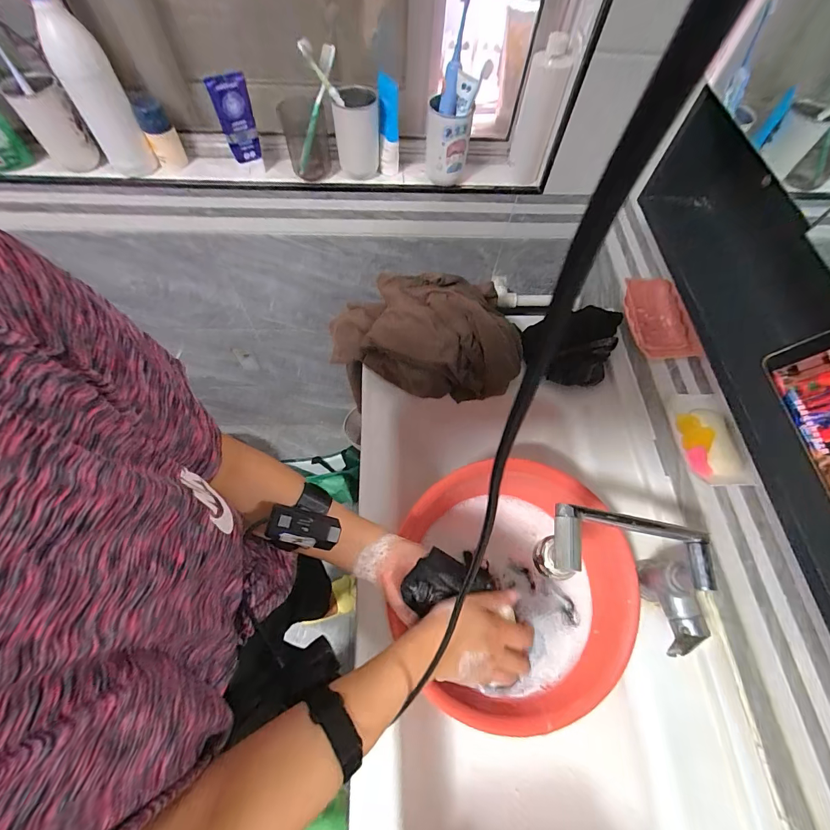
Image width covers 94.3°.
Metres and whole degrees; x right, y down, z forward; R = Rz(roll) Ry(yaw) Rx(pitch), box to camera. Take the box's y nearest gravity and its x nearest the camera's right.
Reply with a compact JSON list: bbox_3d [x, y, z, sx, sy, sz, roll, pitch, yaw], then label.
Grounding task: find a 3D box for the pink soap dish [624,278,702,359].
[{"bbox_3d":[0.380,-0.147,0.611,0.092,0.044,0.136,3,63,-2],"label":"pink soap dish"}]

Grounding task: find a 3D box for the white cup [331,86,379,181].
[{"bbox_3d":[-0.108,-0.527,0.723,0.078,0.121,0.085,-2,64,-4],"label":"white cup"}]

